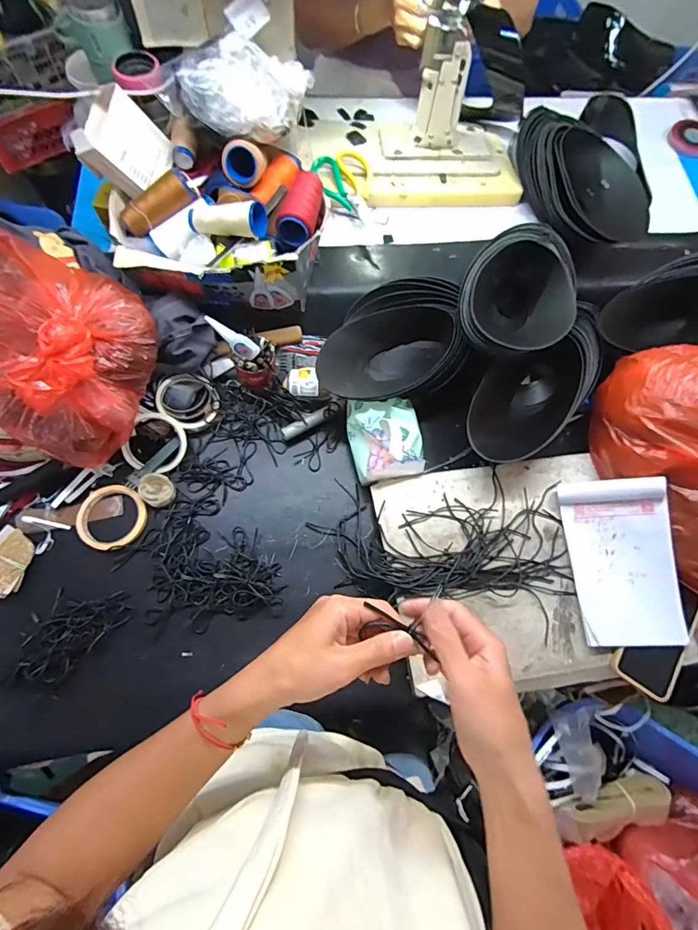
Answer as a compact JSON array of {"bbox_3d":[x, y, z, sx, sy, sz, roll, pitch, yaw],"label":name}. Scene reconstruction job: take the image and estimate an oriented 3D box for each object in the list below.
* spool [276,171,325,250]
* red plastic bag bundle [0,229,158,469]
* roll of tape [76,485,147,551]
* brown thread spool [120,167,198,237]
[{"bbox_3d":[-0.069,-0.367,0.614,0.053,0.044,0.109,10,71,1],"label":"spool"},{"bbox_3d":[-0.392,-0.142,0.600,0.242,0.196,0.231,29,72,7],"label":"red plastic bag bundle"},{"bbox_3d":[-0.349,0.075,0.631,0.098,0.013,0.093,1,71,-2],"label":"roll of tape"},{"bbox_3d":[-0.267,-0.365,0.608,0.108,0.047,0.043,-36,76,2],"label":"brown thread spool"}]

